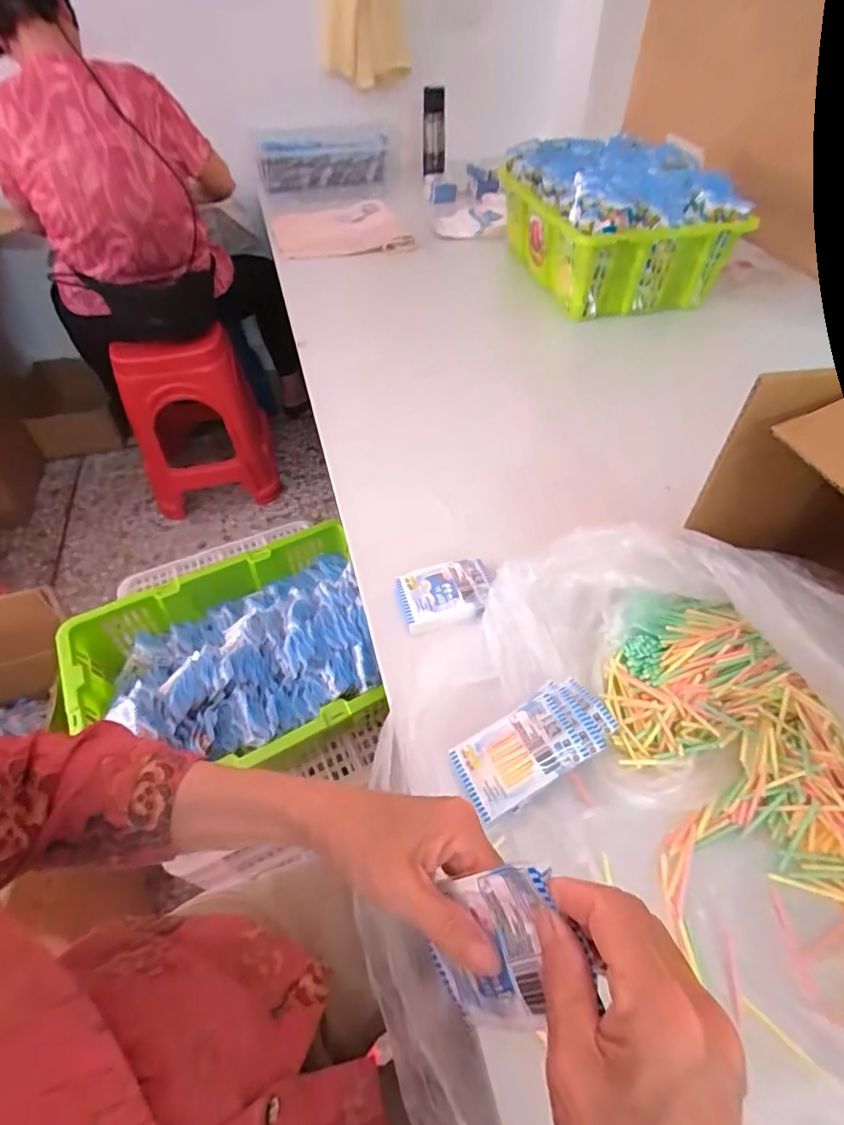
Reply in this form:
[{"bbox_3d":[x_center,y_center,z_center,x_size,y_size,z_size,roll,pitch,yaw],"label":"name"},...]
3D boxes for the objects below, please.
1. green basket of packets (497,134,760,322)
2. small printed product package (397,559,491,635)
[{"bbox_3d":[0.376,-0.698,1.062,0.316,0.213,0.426,-15,51,-12],"label":"green basket of packets"},{"bbox_3d":[0.027,0.034,0.566,0.103,0.012,0.075,-12,51,-9],"label":"small printed product package"}]

